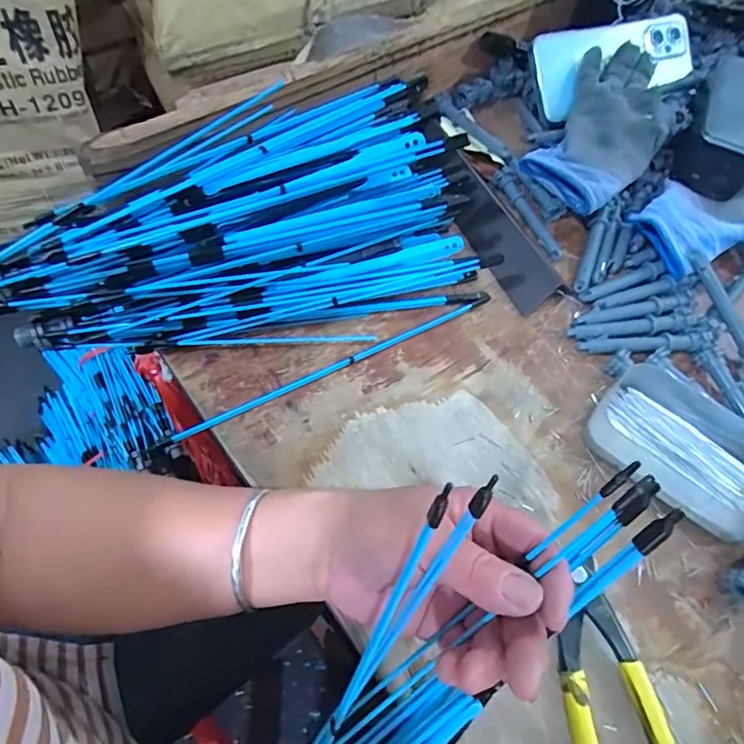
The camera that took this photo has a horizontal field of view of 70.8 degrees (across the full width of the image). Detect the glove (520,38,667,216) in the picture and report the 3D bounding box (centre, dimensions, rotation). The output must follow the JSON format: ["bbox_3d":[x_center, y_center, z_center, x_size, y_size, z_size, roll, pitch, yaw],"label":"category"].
[{"bbox_3d":[0.196,-0.202,0.438,0.086,0.051,0.173,29,63,11],"label":"glove"}]

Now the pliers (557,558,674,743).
[{"bbox_3d":[0.128,0.183,0.272,0.050,0.015,0.153,-4,61,-7],"label":"pliers"}]

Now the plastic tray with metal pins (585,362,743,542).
[{"bbox_3d":[0.208,0.053,0.339,0.122,0.025,0.072,39,65,16],"label":"plastic tray with metal pins"}]

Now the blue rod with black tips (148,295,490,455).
[{"bbox_3d":[-0.025,-0.004,0.365,0.256,0.008,0.007,-25,66,-17],"label":"blue rod with black tips"}]

